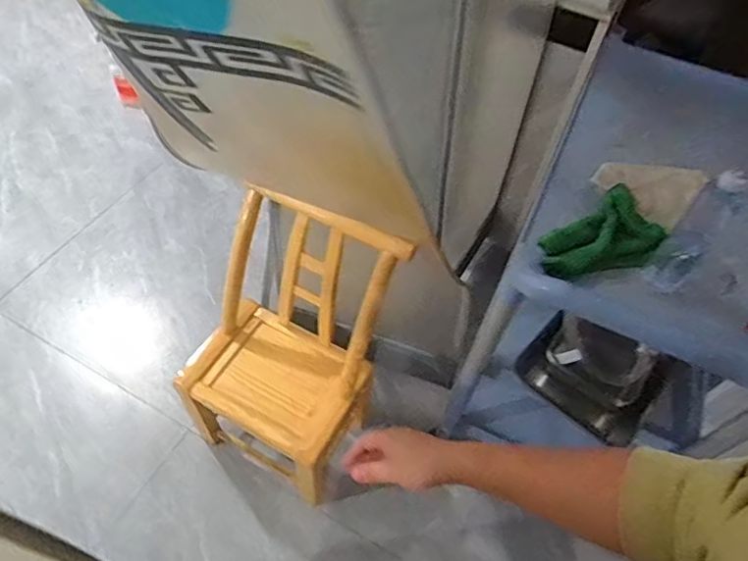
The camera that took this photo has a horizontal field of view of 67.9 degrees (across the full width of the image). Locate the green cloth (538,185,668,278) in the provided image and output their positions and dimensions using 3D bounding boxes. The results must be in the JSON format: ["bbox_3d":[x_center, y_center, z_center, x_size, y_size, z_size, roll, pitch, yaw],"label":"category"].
[{"bbox_3d":[0.430,-0.074,1.027,0.237,0.072,0.143,-29,62,-22],"label":"green cloth"}]

